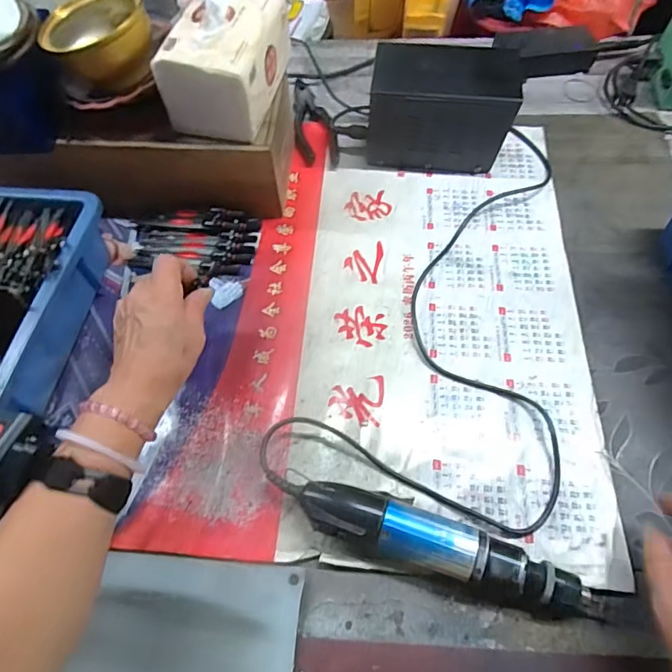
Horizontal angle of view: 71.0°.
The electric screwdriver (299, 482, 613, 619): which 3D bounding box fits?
[{"bbox_3d":[0.095,0.166,0.353,0.214,0.040,0.042,17,63,11],"label":"electric screwdriver"}]

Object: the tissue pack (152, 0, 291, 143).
[{"bbox_3d":[-0.104,-0.277,0.456,0.085,0.099,0.127,15,63,10],"label":"tissue pack"}]

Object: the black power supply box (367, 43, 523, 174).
[{"bbox_3d":[0.121,-0.264,0.550,0.159,0.112,0.089,6,61,5],"label":"black power supply box"}]

